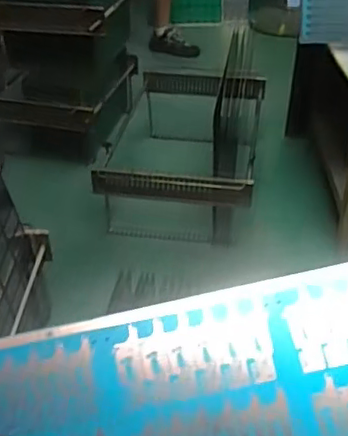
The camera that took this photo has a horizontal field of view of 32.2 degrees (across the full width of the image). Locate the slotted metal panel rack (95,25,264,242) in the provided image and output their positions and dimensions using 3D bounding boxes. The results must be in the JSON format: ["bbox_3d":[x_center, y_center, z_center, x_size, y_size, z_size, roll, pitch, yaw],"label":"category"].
[{"bbox_3d":[0.029,-0.255,1.758,0.427,0.414,0.648,5,36,8],"label":"slotted metal panel rack"}]

